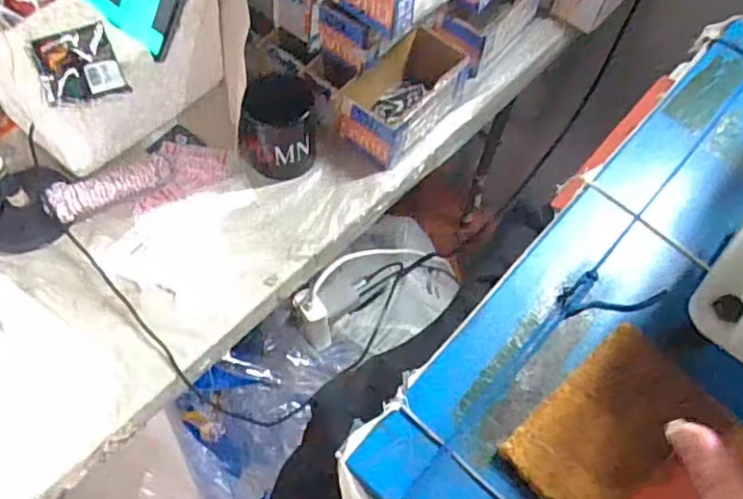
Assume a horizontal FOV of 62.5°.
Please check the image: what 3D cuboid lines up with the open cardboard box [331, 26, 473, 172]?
[{"bbox_3d":[0.039,-0.187,0.756,0.094,0.076,0.168,34,64,16],"label":"open cardboard box"}]

